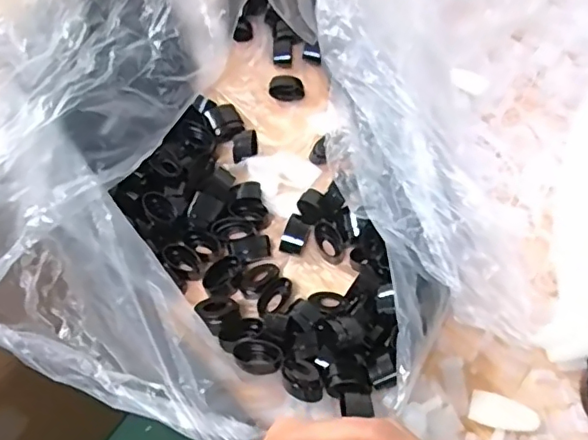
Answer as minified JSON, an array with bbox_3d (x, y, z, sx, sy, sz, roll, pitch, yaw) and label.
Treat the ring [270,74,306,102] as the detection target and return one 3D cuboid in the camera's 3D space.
[{"bbox_3d":[-0.007,-0.127,0.538,0.032,0.014,0.027,-7,58,0],"label":"ring"}]

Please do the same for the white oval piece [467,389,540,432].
[{"bbox_3d":[0.141,0.129,0.378,0.044,0.004,0.022,9,60,10],"label":"white oval piece"}]

